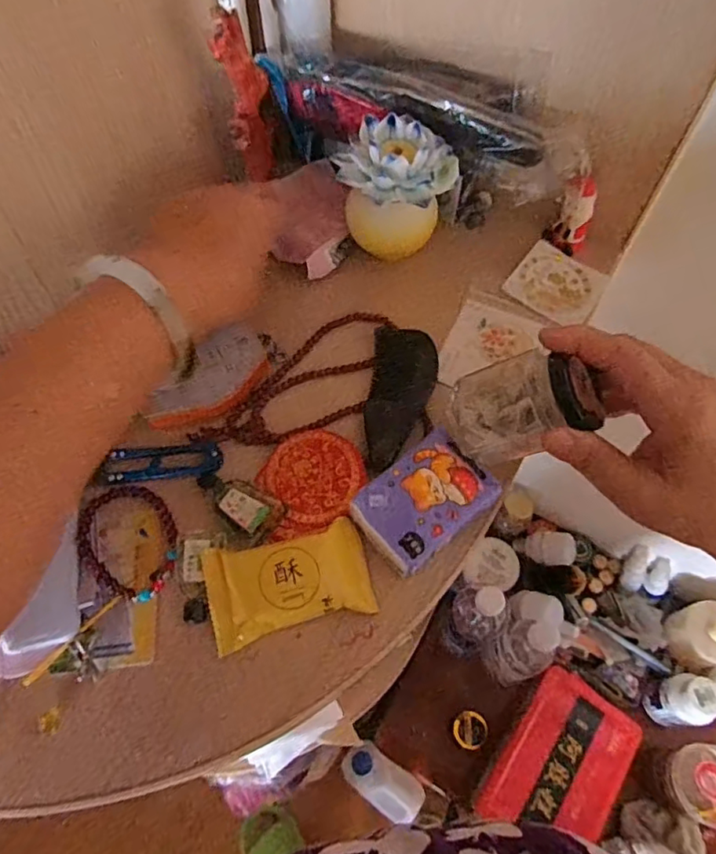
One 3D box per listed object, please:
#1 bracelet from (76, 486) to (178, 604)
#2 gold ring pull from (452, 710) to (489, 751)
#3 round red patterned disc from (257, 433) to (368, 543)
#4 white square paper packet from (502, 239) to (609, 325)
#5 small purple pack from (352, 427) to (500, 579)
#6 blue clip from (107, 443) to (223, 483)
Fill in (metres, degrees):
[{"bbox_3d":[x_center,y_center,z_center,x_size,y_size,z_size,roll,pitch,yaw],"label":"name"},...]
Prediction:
[{"bbox_3d":[-0.129,0.063,0.318,0.067,0.007,0.051,40,67,19],"label":"bracelet"},{"bbox_3d":[0.150,0.401,0.744,0.046,0.005,0.046,-3,68,7],"label":"gold ring pull"},{"bbox_3d":[-0.028,0.032,0.341,0.063,0.010,0.060,0,60,-1],"label":"round red patterned disc"},{"bbox_3d":[0.152,-0.110,0.429,0.064,0.004,0.064,37,71,13],"label":"white square paper packet"},{"bbox_3d":[0.038,0.041,0.320,0.076,0.019,0.052,-36,67,-19],"label":"small purple pack"},{"bbox_3d":[-0.118,0.022,0.344,0.069,0.007,0.022,-7,61,-5],"label":"blue clip"}]

